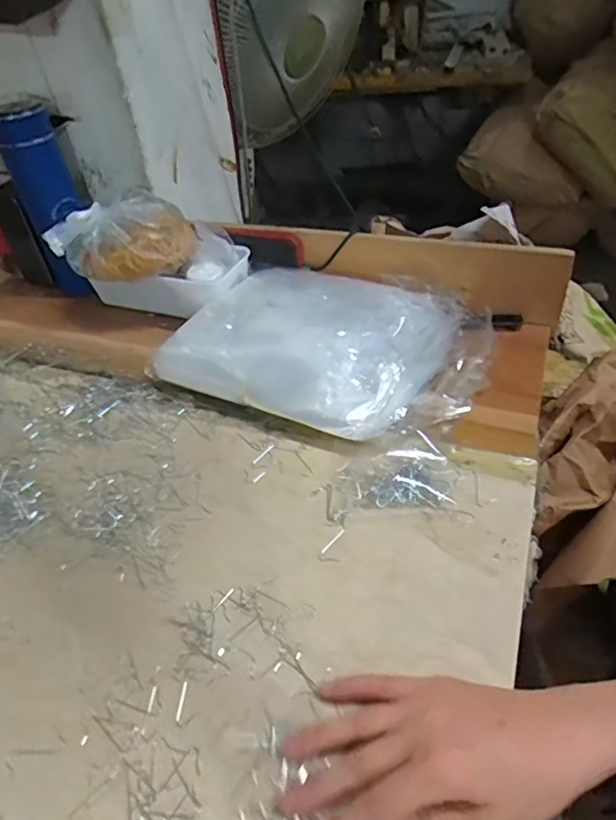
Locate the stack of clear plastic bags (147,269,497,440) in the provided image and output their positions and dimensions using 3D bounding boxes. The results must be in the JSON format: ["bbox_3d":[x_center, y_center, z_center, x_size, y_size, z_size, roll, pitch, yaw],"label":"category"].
[{"bbox_3d":[0.019,-0.072,0.578,0.304,0.065,0.218,21,50,26],"label":"stack of clear plastic bags"}]

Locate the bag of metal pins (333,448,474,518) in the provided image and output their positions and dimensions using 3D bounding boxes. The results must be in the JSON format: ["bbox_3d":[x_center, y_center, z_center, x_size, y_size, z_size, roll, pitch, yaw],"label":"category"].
[{"bbox_3d":[0.077,0.057,0.469,0.103,0.018,0.059,1,44,8],"label":"bag of metal pins"}]

